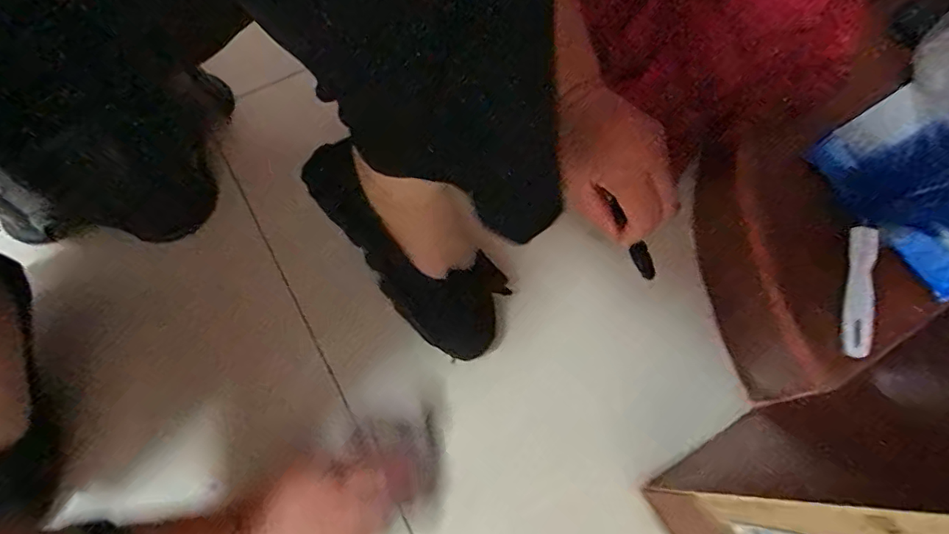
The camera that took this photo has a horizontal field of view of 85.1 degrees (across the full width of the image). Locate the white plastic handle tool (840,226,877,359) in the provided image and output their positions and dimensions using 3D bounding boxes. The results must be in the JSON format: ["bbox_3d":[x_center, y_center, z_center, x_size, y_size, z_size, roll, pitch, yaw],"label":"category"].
[{"bbox_3d":[0.297,0.019,0.399,0.019,0.013,0.099,7,86,1],"label":"white plastic handle tool"}]

